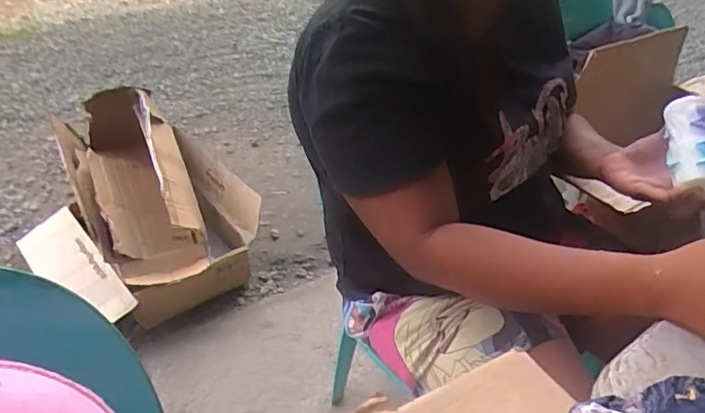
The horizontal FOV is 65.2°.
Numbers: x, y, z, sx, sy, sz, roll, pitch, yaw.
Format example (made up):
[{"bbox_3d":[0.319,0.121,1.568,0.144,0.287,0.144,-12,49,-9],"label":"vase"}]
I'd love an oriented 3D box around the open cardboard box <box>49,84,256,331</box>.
[{"bbox_3d":[-0.580,-0.034,1.604,0.397,0.357,0.716,-21,43,-29],"label":"open cardboard box"}]

